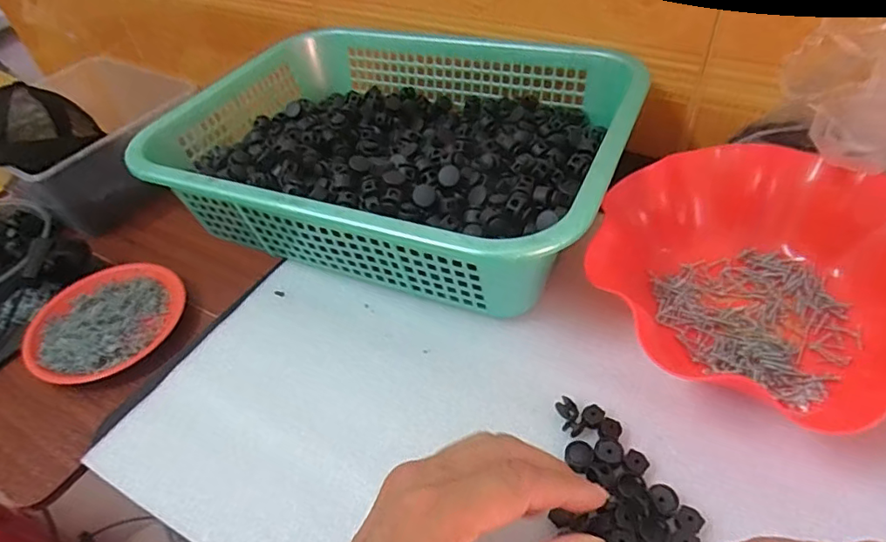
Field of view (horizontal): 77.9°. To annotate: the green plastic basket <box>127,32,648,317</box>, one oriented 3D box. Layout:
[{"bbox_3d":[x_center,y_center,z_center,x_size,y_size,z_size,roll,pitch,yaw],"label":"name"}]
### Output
[{"bbox_3d":[-0.040,-0.112,0.497,0.384,0.104,0.294,16,51,21],"label":"green plastic basket"}]

